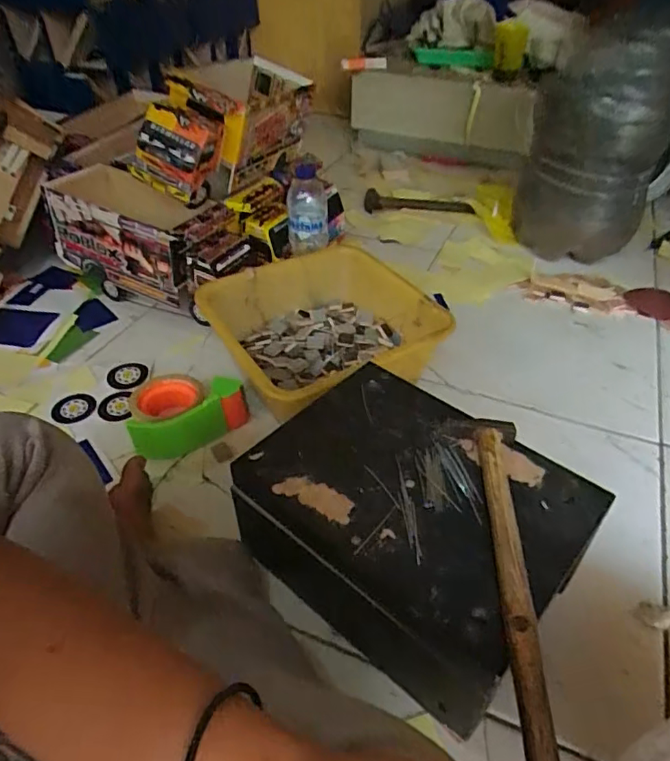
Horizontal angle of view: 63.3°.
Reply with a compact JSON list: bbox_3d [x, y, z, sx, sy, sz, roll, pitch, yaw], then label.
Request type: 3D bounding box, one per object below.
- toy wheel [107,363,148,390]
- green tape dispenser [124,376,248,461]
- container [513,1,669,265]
[{"bbox_3d":[-0.301,-0.006,0.790,0.057,0.018,0.057,-14,43,-15],"label":"toy wheel"},{"bbox_3d":[-0.197,0.034,0.709,0.143,0.064,0.104,-18,44,-20],"label":"green tape dispenser"},{"bbox_3d":[0.486,-0.443,1.006,0.217,0.381,0.261,17,43,18],"label":"container"}]

